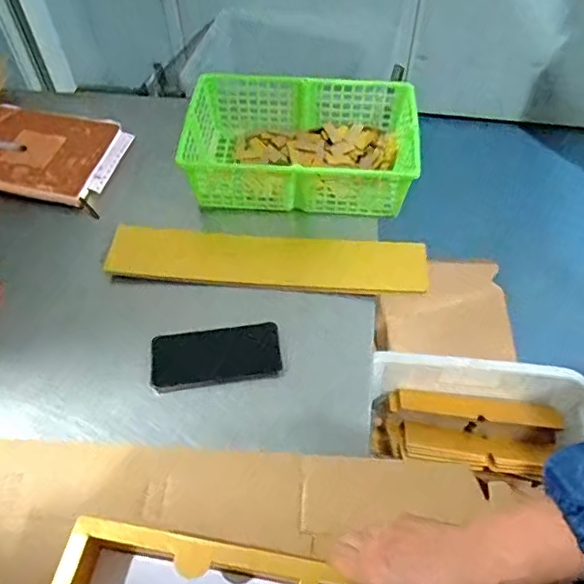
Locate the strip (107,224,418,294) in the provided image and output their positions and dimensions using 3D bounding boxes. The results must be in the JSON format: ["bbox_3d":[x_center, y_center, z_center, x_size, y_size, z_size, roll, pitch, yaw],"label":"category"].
[{"bbox_3d":[-0.035,-0.045,0.775,0.430,0.017,0.074,5,77,3],"label":"strip"}]

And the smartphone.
[{"bbox_3d":[-0.094,0.077,0.690,0.158,0.013,0.074,-8,54,-5],"label":"smartphone"}]

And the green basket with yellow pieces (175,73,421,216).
[{"bbox_3d":[0.013,-0.221,0.853,0.338,0.104,0.193,5,54,4],"label":"green basket with yellow pieces"}]

